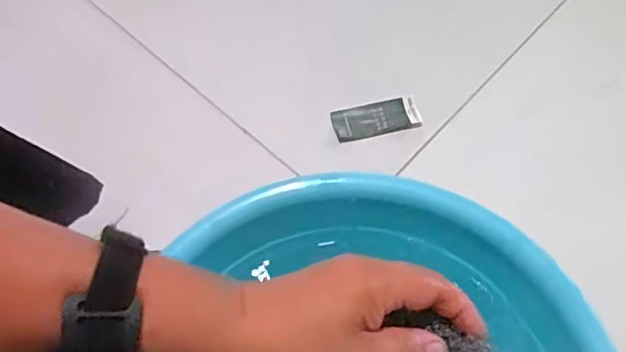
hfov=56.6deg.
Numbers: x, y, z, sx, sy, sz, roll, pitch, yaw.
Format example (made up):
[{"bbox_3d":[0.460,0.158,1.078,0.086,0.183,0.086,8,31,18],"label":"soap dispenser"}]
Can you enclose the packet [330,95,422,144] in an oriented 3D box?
[{"bbox_3d":[0.086,-0.077,0.795,0.118,0.021,0.048,-9,66,-1],"label":"packet"}]

